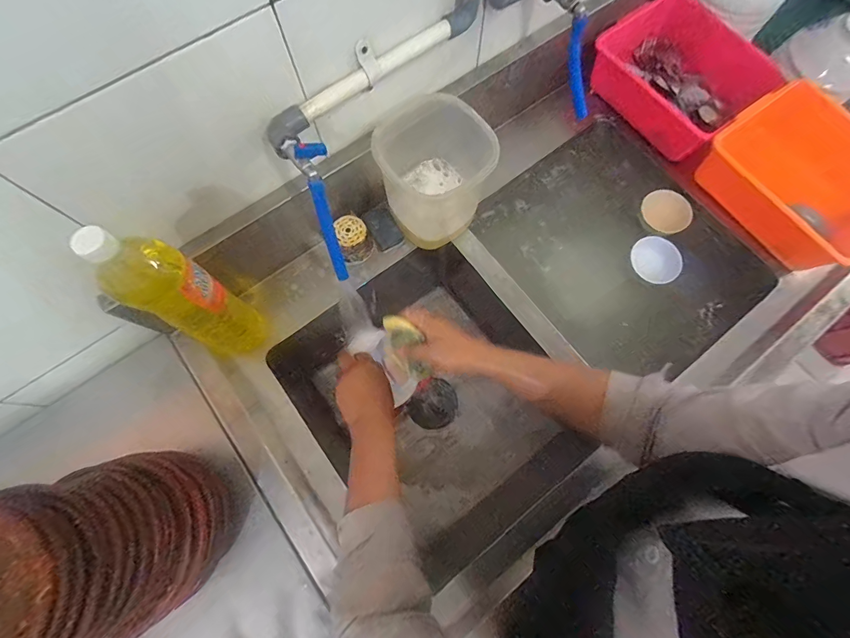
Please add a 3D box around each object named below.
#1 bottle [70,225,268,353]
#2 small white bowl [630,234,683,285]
[{"bbox_3d":[-0.307,-0.021,0.497,0.072,0.309,0.083,31,75,9],"label":"bottle"},{"bbox_3d":[0.432,-0.109,0.707,0.078,0.033,0.089,-27,75,-8],"label":"small white bowl"}]

